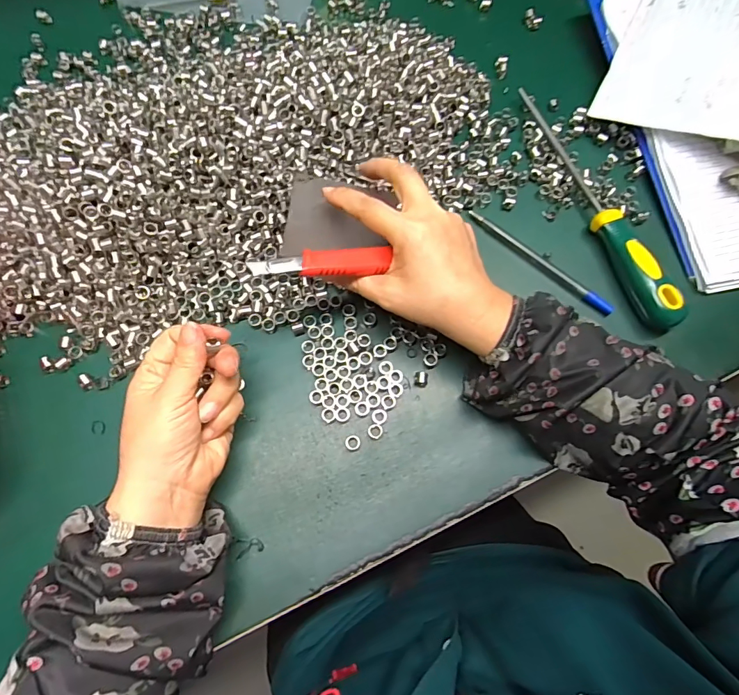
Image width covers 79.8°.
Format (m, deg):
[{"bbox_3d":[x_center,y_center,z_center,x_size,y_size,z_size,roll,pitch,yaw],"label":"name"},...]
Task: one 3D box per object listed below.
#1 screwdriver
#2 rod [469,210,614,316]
[{"bbox_3d":[0.186,-0.124,0.370,0.025,0.025,0.241,-21,74,-8],"label":"screwdriver"},{"bbox_3d":[0.141,-0.072,0.366,0.137,0.007,0.011,41,76,11],"label":"rod"}]

